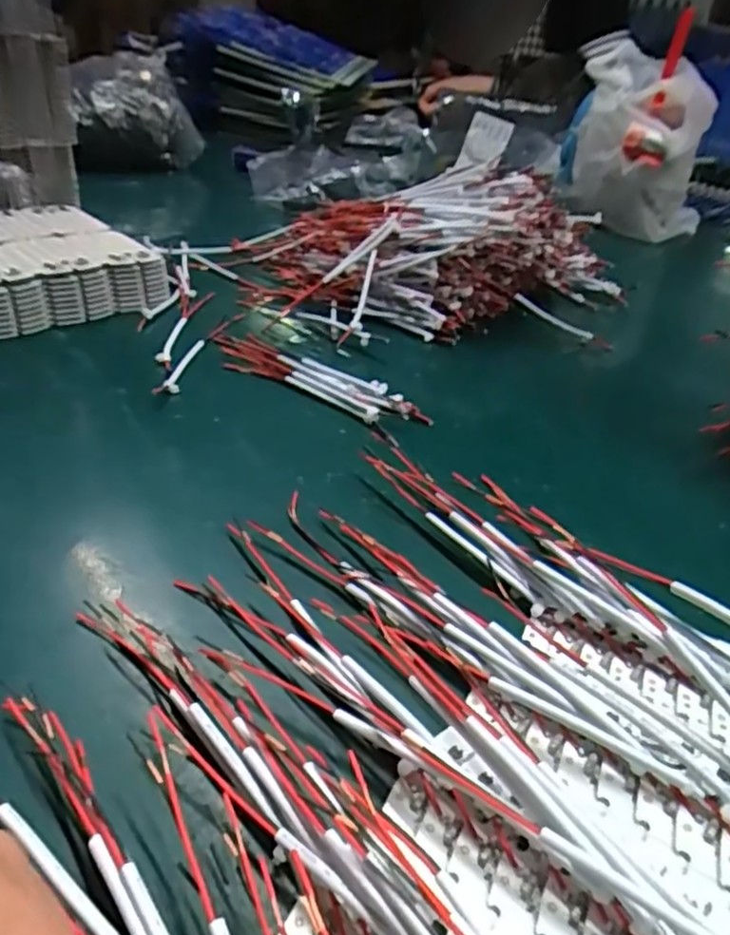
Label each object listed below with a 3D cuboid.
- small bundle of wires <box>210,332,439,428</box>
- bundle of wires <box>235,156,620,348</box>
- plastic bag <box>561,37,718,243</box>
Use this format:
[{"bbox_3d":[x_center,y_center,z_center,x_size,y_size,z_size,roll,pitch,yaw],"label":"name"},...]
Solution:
[{"bbox_3d":[-0.036,-0.062,0.461,0.166,0.017,0.040,24,41,22],"label":"small bundle of wires"},{"bbox_3d":[0.060,-0.189,0.572,0.346,0.089,0.207,5,38,0],"label":"bundle of wires"},{"bbox_3d":[0.308,-0.361,0.773,0.158,0.180,0.142,17,39,15],"label":"plastic bag"}]

